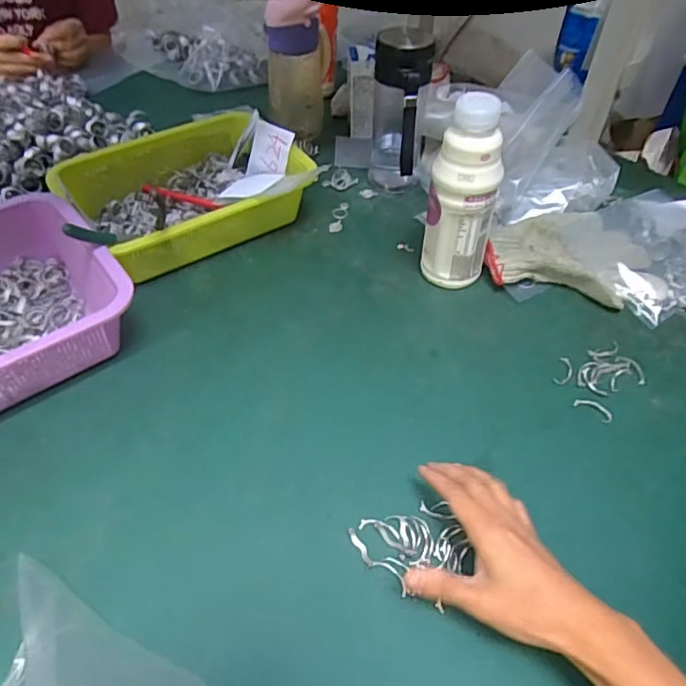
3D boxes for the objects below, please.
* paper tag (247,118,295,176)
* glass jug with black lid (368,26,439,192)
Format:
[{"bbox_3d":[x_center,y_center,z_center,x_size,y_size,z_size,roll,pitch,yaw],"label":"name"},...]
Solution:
[{"bbox_3d":[-0.089,-0.229,0.668,0.052,0.063,0.009,24,26,11],"label":"paper tag"},{"bbox_3d":[0.068,-0.283,0.676,0.072,0.182,0.105,6,48,7],"label":"glass jug with black lid"}]

